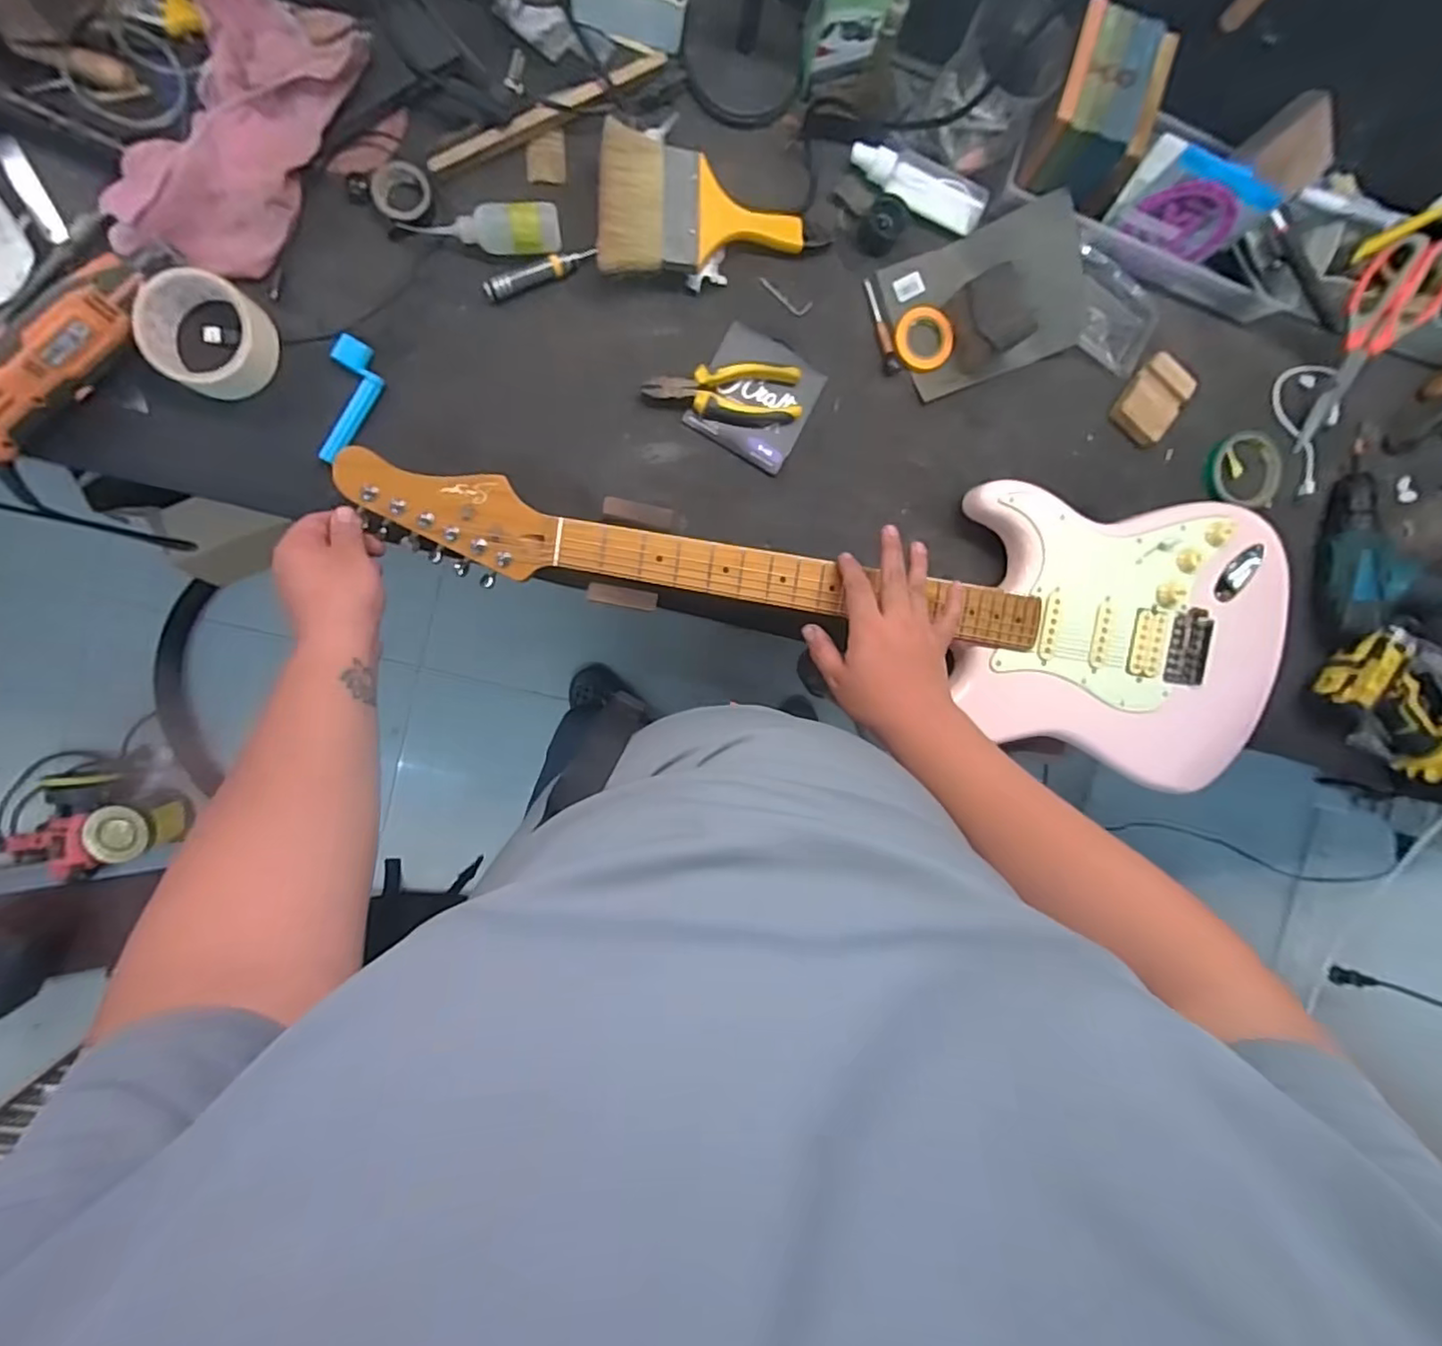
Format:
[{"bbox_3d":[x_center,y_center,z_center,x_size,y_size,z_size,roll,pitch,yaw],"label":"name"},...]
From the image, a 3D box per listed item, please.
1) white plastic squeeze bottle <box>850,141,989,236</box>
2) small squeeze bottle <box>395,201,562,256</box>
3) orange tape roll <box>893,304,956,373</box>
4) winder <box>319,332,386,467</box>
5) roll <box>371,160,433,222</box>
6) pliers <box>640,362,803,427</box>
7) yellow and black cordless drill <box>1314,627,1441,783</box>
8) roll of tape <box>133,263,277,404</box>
[{"bbox_3d":[0.194,-0.482,0.609,0.140,0.027,0.029,18,92,-9],"label":"white plastic squeeze bottle"},{"bbox_3d":[-0.213,-0.396,0.549,0.135,0.033,0.030,-4,95,-8],"label":"small squeeze bottle"},{"bbox_3d":[0.211,-0.346,0.633,0.063,0.010,0.066,-1,94,-8],"label":"orange tape roll"},{"bbox_3d":[-0.332,-0.244,0.555,0.040,0.021,0.111,6,93,-9],"label":"winder"},{"bbox_3d":[-0.283,-0.425,0.543,0.048,0.008,0.047,-1,94,-8],"label":"roll"},{"bbox_3d":[0.003,-0.274,0.601,0.153,0.019,0.053,0,94,-8],"label":"pliers"},{"bbox_3d":[0.803,0.032,0.717,0.182,0.062,0.115,38,88,-9],"label":"yellow and black cordless drill"},{"bbox_3d":[-0.435,-0.285,0.520,0.093,0.034,0.090,-1,94,-8],"label":"roll of tape"}]

